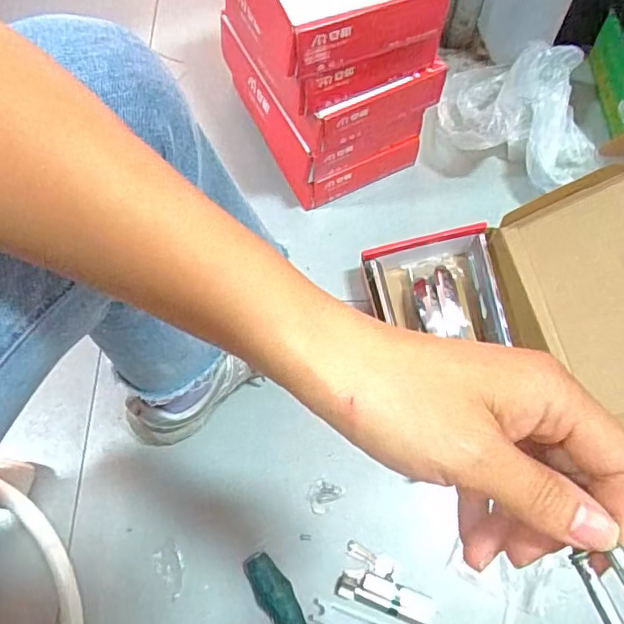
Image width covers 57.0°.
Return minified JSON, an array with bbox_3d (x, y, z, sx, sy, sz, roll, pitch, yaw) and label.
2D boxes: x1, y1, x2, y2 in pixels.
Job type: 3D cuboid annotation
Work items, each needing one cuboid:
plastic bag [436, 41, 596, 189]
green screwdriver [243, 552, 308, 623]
[{"bbox_3d":[0.262,-0.253,0.723,0.190,0.097,0.172,21,71,10],"label":"plastic bag"},{"bbox_3d":[-0.007,0.318,0.540,0.035,0.028,0.191,-31,71,-10],"label":"green screwdriver"}]

